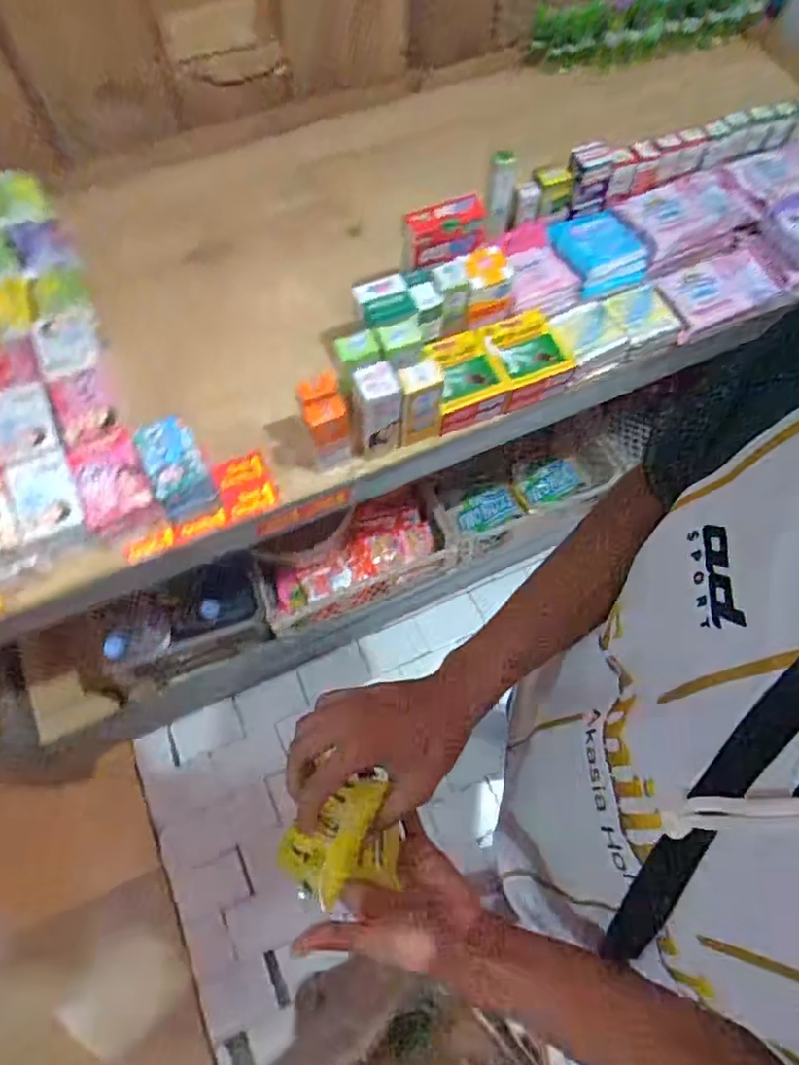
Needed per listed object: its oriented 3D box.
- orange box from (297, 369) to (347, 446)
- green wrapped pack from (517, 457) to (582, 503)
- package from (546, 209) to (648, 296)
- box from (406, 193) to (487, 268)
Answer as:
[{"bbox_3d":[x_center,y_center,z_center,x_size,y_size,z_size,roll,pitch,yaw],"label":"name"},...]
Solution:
[{"bbox_3d":[-0.083,-0.121,0.685,0.047,0.089,0.054,-15,67,-7],"label":"orange box"},{"bbox_3d":[0.346,-0.117,1.443,0.135,0.023,0.077,-27,69,-12],"label":"green wrapped pack"},{"bbox_3d":[0.255,-0.368,0.816,0.110,0.037,0.111,-25,68,-11],"label":"package"},{"bbox_3d":[0.055,-0.352,0.734,0.097,0.056,0.035,-28,69,-12],"label":"box"}]

